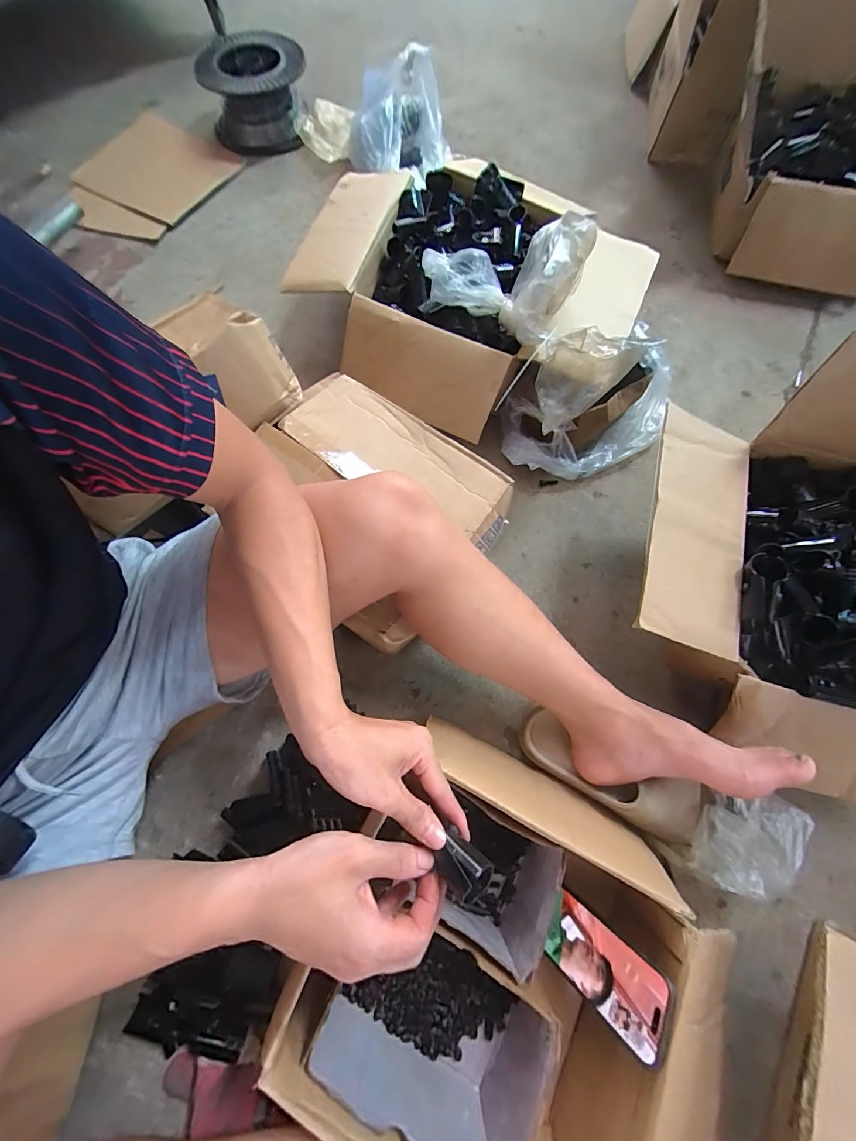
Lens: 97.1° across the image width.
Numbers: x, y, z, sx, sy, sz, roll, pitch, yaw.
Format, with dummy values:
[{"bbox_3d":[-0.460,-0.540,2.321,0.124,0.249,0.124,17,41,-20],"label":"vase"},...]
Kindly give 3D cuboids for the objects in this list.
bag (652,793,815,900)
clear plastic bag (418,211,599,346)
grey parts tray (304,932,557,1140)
[{"bbox_3d":[0.367,0.321,0.443,0.173,0.060,0.098,-1,73,-1],"label":"bag"},{"bbox_3d":[0.104,-0.431,0.540,0.214,0.101,0.126,29,75,8],"label":"clear plastic bag"},{"bbox_3d":[0.008,0.463,0.397,0.209,0.098,0.138,26,75,7],"label":"grey parts tray"}]

